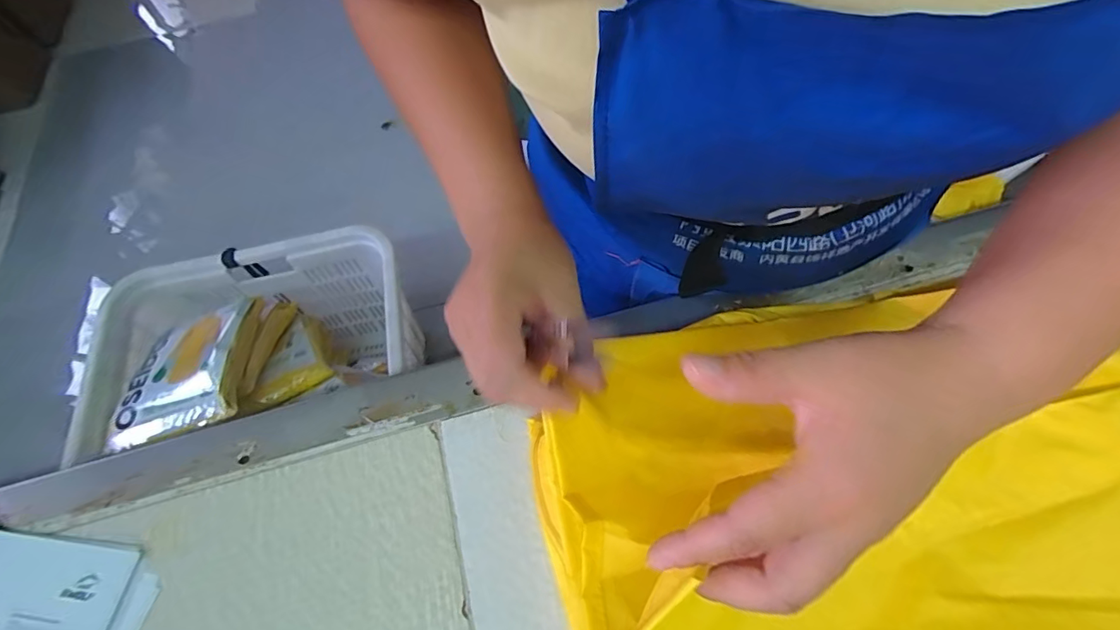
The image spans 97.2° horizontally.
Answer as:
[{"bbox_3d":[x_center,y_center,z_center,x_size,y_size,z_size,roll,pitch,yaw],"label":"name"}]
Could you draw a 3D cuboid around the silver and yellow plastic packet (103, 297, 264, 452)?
[{"bbox_3d":[-0.697,0.098,0.930,0.227,0.062,0.304,-15,53,-3],"label":"silver and yellow plastic packet"}]

